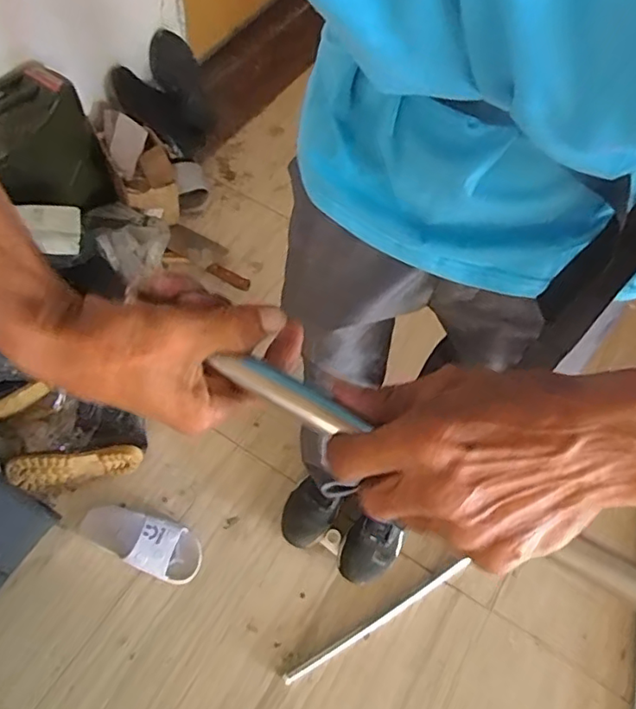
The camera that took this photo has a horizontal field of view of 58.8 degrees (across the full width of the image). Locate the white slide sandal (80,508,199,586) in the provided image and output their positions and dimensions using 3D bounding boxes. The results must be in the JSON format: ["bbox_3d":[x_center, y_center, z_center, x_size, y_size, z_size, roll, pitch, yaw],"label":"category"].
[{"bbox_3d":[-0.343,0.355,1.075,0.245,0.071,0.102,14,59,6],"label":"white slide sandal"}]

